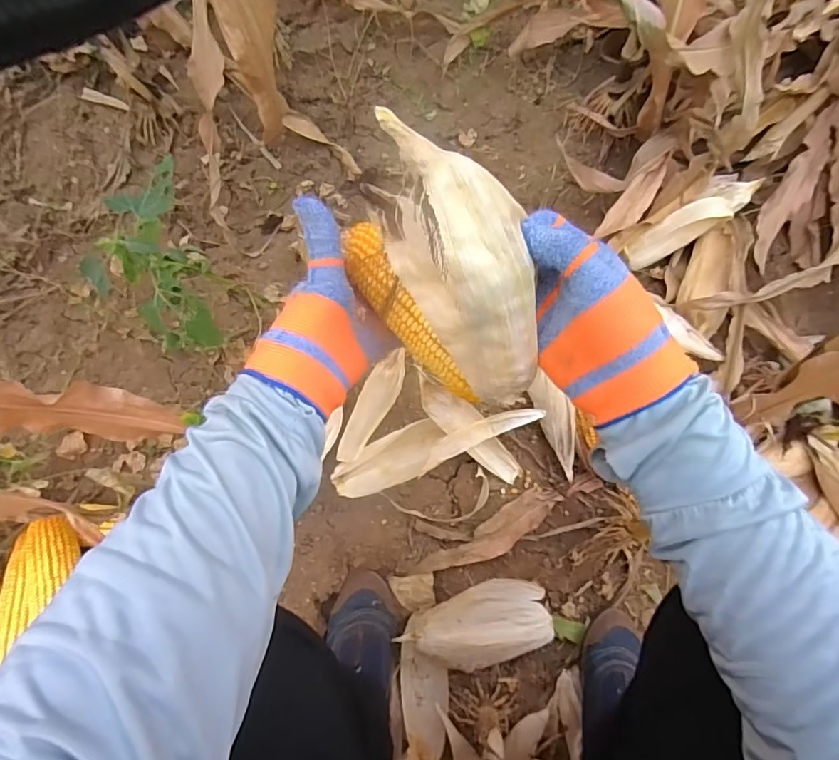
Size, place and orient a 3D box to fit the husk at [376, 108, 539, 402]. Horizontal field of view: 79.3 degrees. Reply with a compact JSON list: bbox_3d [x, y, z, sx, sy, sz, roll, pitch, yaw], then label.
[{"bbox_3d":[0.025,-0.059,0.281,0.066,0.039,0.166,-29,115,-10],"label":"husk"}]

